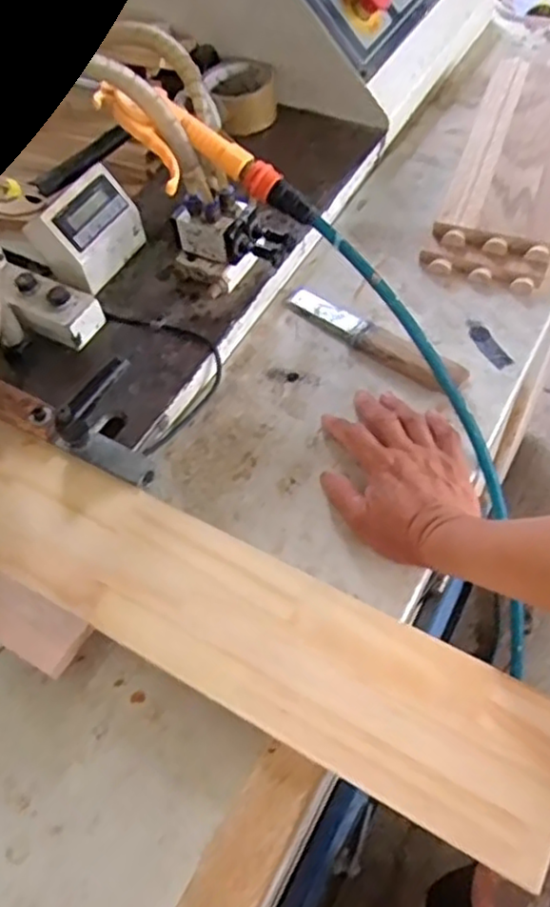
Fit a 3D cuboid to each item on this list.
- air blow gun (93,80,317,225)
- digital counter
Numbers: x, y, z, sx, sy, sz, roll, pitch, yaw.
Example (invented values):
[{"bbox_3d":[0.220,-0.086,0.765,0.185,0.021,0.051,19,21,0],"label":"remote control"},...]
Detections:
[{"bbox_3d":[-0.061,-0.233,0.543,0.197,0.026,0.087,26,60,-4],"label":"air blow gun"},{"bbox_3d":[-0.175,-0.215,0.645,0.061,0.072,0.093,27,62,20],"label":"digital counter"}]

